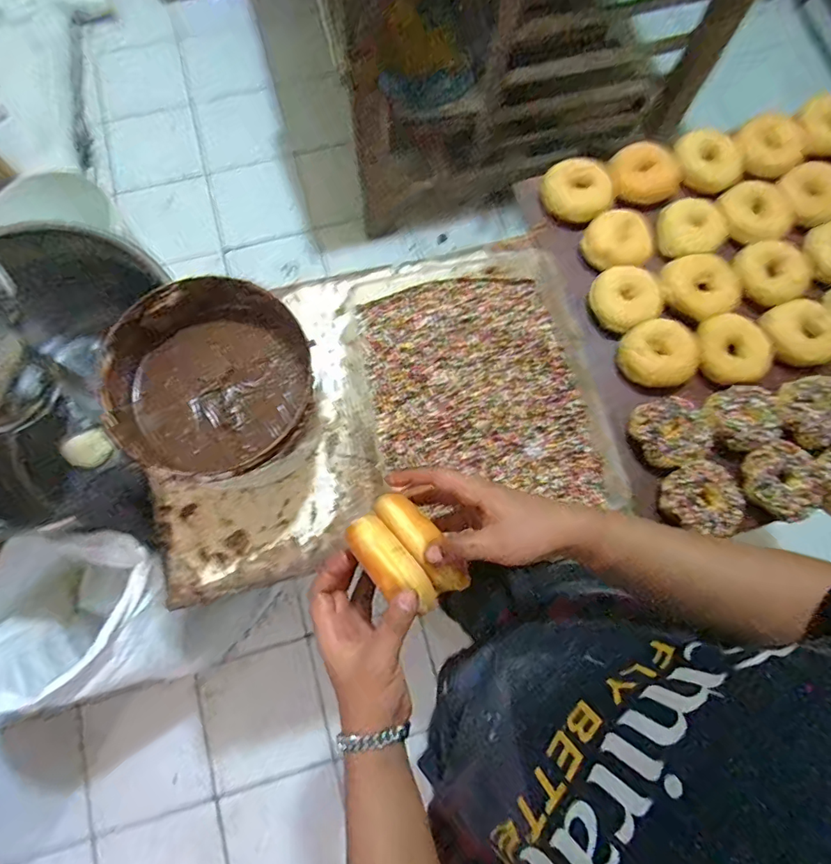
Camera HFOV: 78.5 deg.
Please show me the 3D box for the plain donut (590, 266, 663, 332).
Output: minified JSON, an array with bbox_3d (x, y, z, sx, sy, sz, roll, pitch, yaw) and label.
[{"bbox_3d":[0.287,-0.185,0.694,0.086,0.022,0.087,0,76,-1],"label":"plain donut"}]

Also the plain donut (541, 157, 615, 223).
[{"bbox_3d":[0.238,-0.355,0.740,0.101,0.029,0.093,0,76,-1],"label":"plain donut"}]

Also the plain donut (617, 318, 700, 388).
[{"bbox_3d":[0.323,-0.104,0.674,0.091,0.028,0.091,0,76,-1],"label":"plain donut"}]

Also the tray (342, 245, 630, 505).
[{"bbox_3d":[0.079,-0.070,0.669,0.293,0.038,0.378,-11,76,-4],"label":"tray"}]

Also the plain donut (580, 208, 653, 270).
[{"bbox_3d":[0.284,-0.270,0.716,0.082,0.038,0.085,0,76,-1],"label":"plain donut"}]

